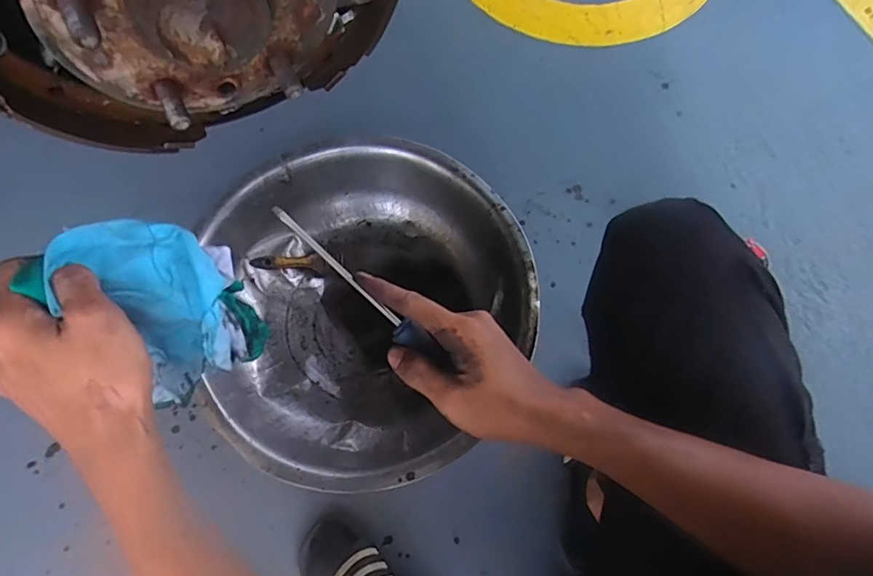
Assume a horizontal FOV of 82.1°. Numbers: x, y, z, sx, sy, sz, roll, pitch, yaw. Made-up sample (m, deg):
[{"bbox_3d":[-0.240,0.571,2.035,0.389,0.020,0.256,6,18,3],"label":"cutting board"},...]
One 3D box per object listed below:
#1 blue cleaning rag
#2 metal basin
[{"bbox_3d":[-0.176,0.007,0.334,0.088,0.121,0.101,-34,78,-8],"label":"blue cleaning rag"},{"bbox_3d":[-0.089,0.032,0.779,0.451,0.175,0.486,-1,73,2],"label":"metal basin"}]

